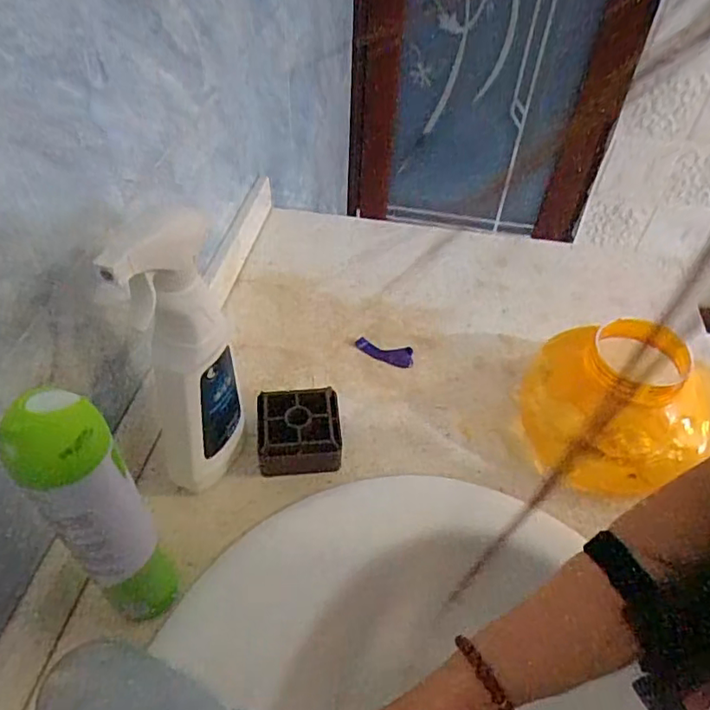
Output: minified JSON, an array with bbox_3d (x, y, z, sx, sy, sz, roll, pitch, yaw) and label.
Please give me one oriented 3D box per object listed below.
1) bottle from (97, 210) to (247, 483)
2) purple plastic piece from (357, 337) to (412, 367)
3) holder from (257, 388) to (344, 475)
[{"bbox_3d":[-0.133,0.023,0.473,0.081,0.251,0.053,-16,51,-17],"label":"bottle"},{"bbox_3d":[0.034,-0.004,0.665,0.069,0.006,0.031,13,47,11],"label":"purple plastic piece"},{"bbox_3d":[-0.054,0.075,0.561,0.081,0.046,0.079,-4,46,-5],"label":"holder"}]

